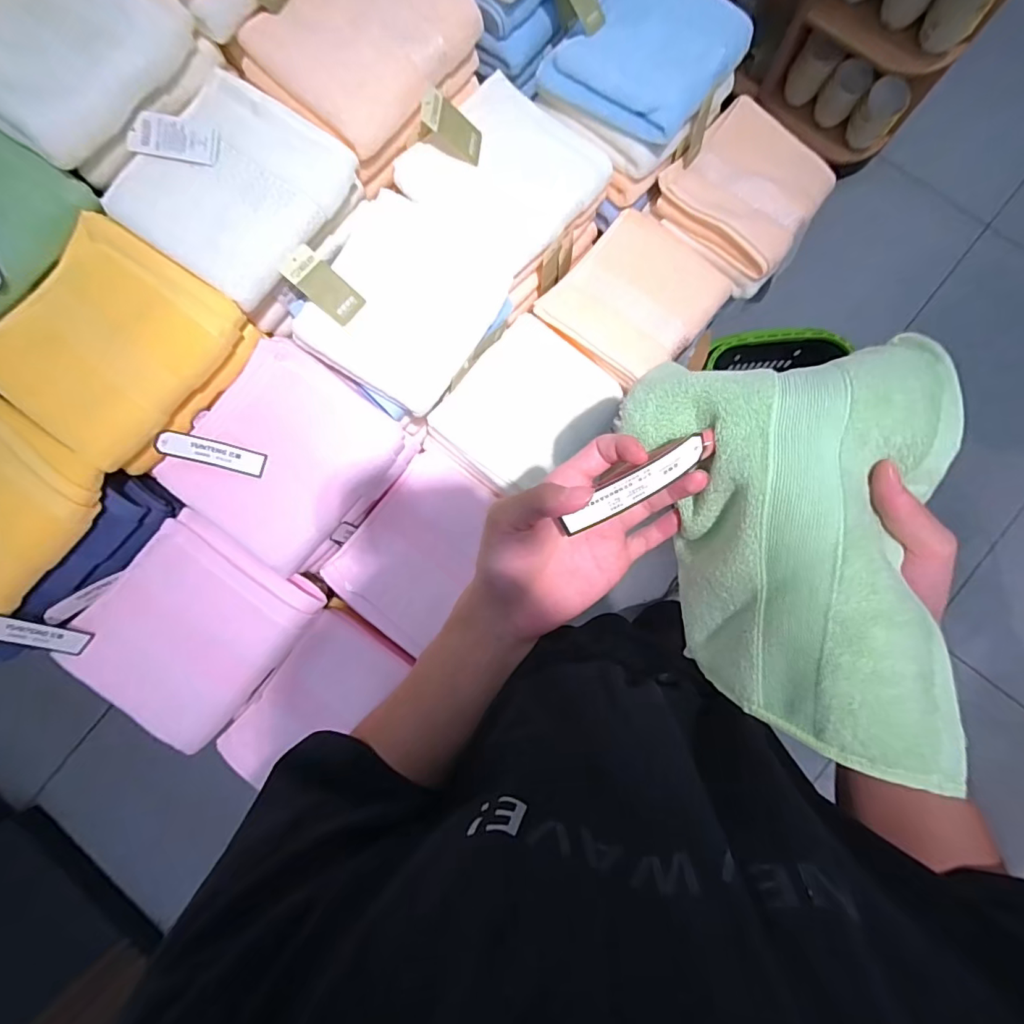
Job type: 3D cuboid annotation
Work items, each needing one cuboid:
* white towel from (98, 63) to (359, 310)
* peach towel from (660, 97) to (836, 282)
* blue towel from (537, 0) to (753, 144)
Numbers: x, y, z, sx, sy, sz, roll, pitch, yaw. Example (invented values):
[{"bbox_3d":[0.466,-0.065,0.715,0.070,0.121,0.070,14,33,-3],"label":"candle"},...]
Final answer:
[{"bbox_3d":[-0.272,-0.319,0.478,0.166,0.038,0.180,35,87,5],"label":"white towel"},{"bbox_3d":[0.290,-0.397,0.594,0.167,0.041,0.177,41,87,6],"label":"peach towel"},{"bbox_3d":[0.154,-0.512,0.535,0.165,0.038,0.197,35,87,6],"label":"blue towel"}]

